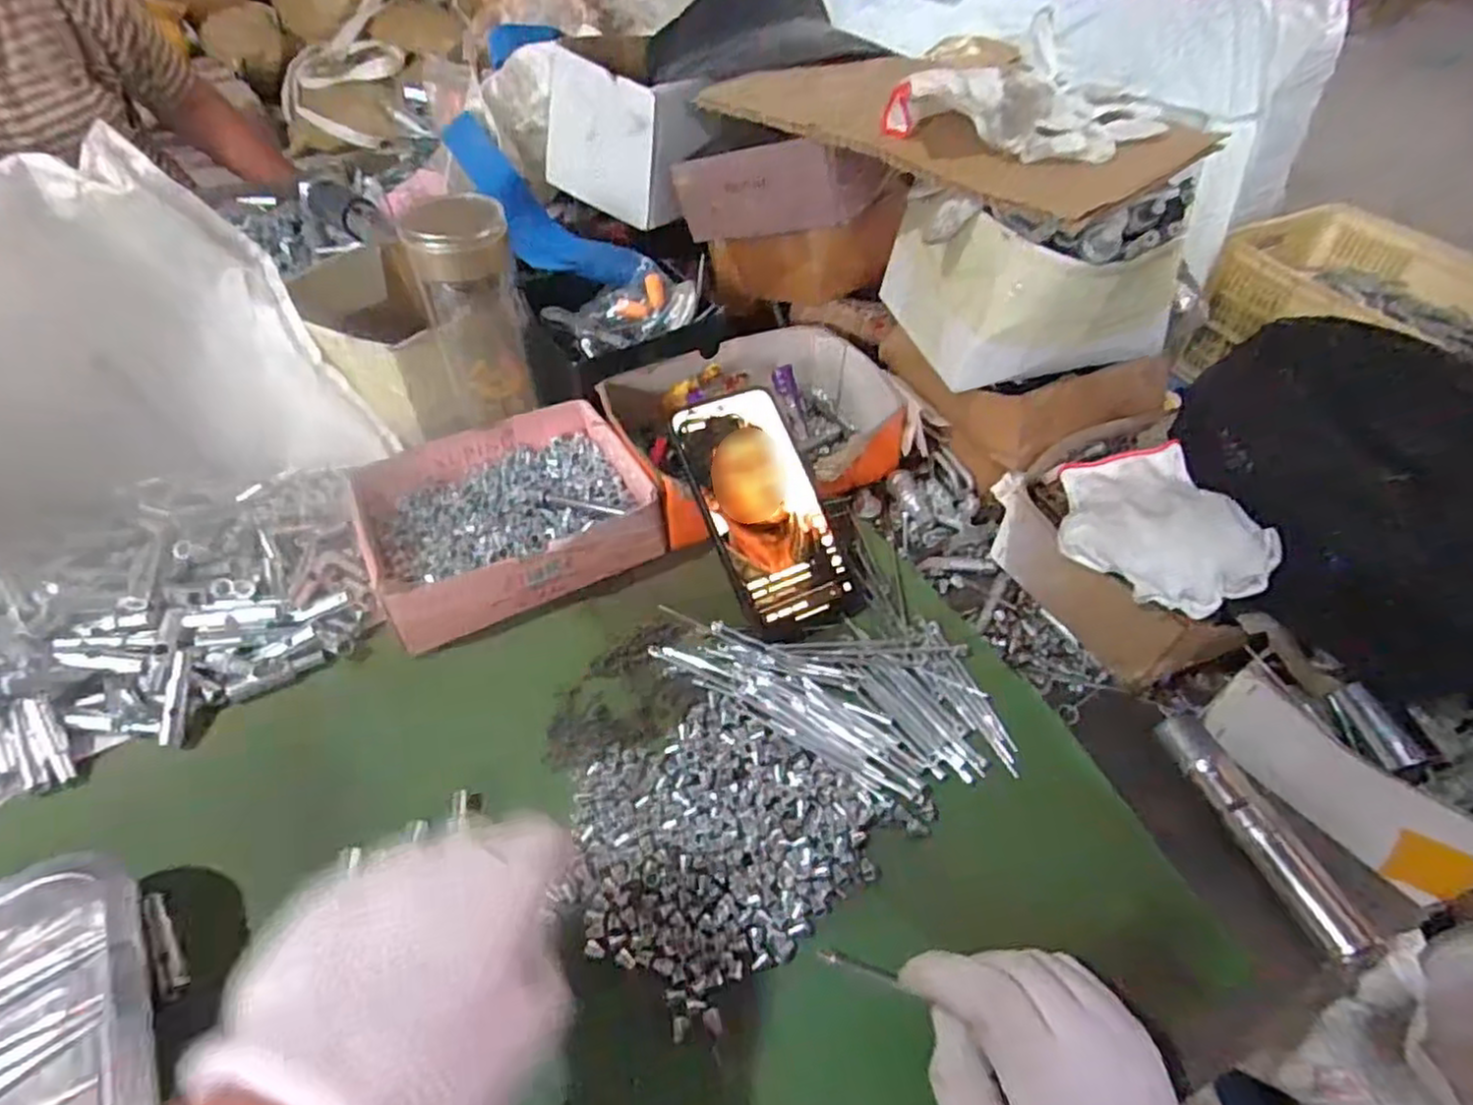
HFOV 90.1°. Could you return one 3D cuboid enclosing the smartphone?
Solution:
[{"bbox_3d":[0.019,-0.027,0.467,0.074,0.008,0.159,-20,80,-16],"label":"smartphone"}]

